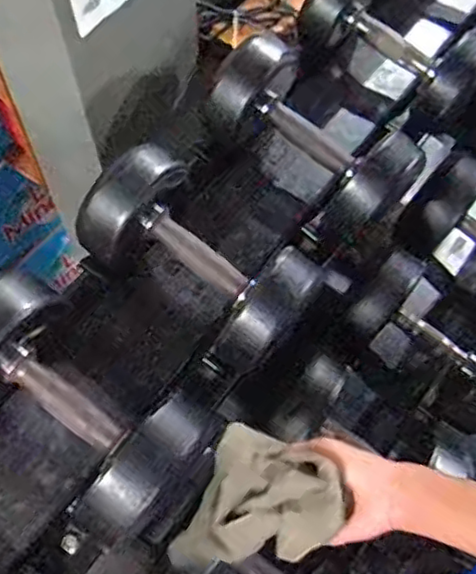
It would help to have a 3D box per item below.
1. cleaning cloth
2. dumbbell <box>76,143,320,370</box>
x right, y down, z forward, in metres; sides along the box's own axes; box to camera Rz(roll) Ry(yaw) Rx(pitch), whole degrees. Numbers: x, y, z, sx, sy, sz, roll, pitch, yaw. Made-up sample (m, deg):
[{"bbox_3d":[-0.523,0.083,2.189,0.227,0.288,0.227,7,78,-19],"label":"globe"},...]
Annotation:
[{"bbox_3d":[0.024,0.190,0.562,0.119,0.043,0.128,20,64,11],"label":"cleaning cloth"},{"bbox_3d":[-0.046,-0.033,0.714,0.244,0.125,0.126,39,68,4],"label":"dumbbell"}]

